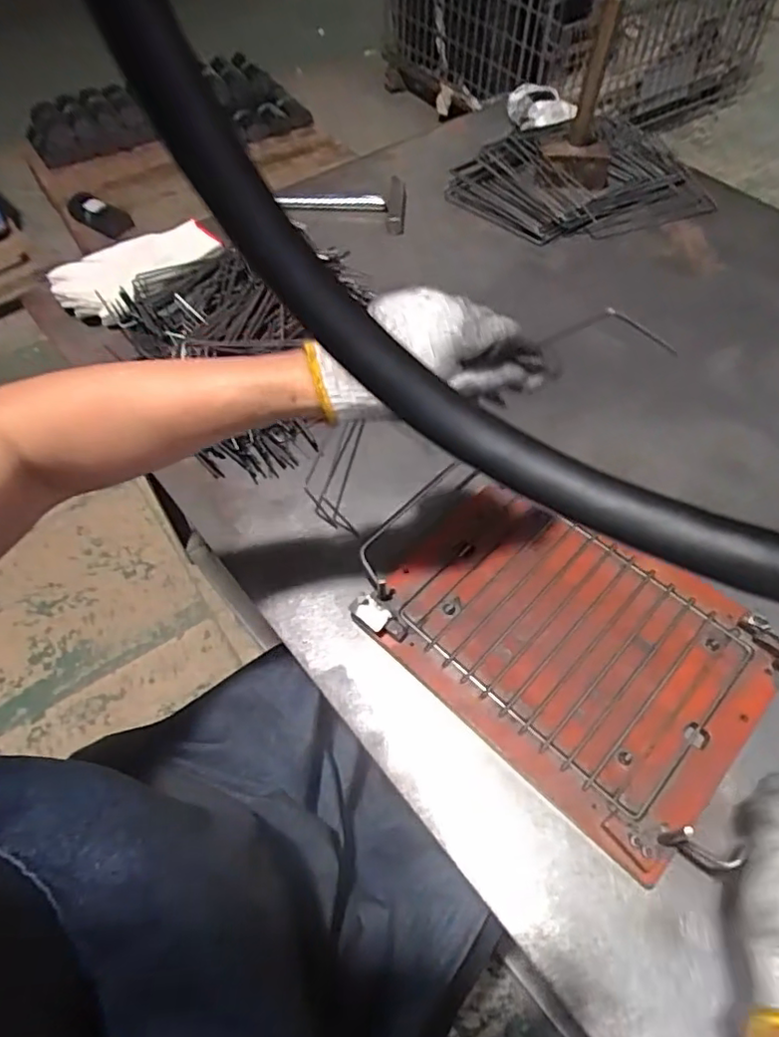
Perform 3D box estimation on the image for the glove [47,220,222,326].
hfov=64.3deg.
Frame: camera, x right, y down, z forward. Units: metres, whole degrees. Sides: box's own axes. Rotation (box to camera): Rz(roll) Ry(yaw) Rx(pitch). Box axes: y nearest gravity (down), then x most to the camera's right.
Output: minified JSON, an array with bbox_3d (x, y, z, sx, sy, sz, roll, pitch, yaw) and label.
[{"bbox_3d":[-0.313,-0.318,0.790,0.142,0.053,0.211,36,63,29],"label":"glove"}]

